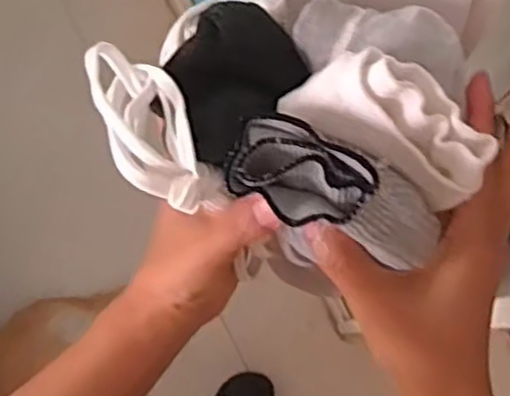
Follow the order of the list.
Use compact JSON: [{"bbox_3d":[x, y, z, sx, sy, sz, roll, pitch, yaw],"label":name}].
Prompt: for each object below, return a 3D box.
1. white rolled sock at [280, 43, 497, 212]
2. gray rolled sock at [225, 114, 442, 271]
[{"bbox_3d":[0.054,-0.032,0.301,0.080,0.040,0.034,33,81,5],"label":"white rolled sock"},{"bbox_3d":[0.030,-0.004,0.297,0.088,0.047,0.036,27,80,16],"label":"gray rolled sock"}]

